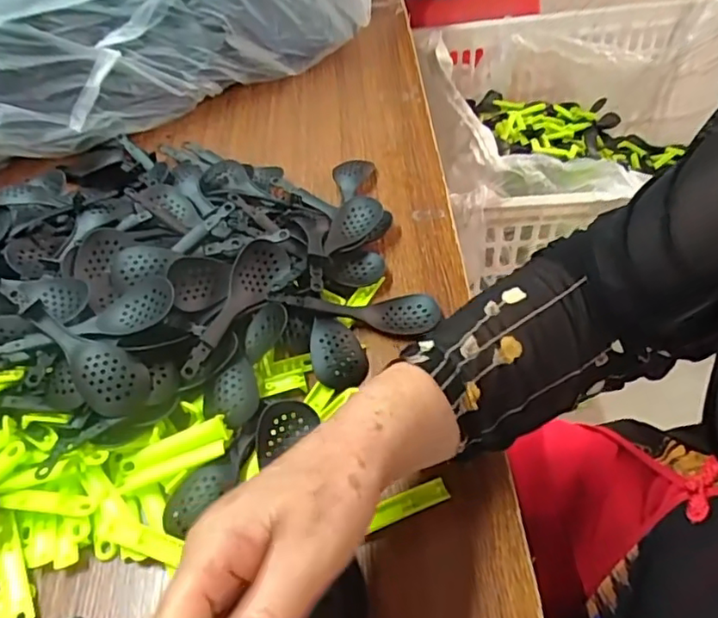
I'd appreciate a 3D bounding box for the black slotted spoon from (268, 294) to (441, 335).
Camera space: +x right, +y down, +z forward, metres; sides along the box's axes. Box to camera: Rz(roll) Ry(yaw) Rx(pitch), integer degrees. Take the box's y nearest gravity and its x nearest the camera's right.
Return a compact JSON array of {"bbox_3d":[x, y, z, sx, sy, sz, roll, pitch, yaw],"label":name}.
[{"bbox_3d":[-0.002,0.001,0.454,0.126,0.014,0.037,5,52,-9],"label":"black slotted spoon"}]

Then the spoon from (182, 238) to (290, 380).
[{"bbox_3d":[-0.091,-0.003,0.437,0.040,0.018,0.131,16,54,18],"label":"spoon"}]

